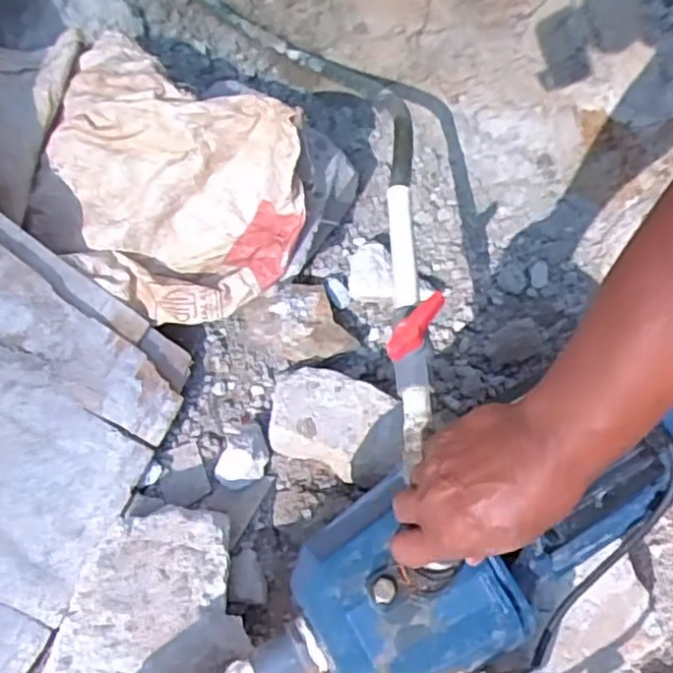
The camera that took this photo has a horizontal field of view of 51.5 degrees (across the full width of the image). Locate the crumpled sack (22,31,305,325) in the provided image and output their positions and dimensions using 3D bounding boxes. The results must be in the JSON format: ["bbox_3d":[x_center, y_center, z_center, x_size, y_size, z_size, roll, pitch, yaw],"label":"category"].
[{"bbox_3d":[-0.232,-0.197,0.825,0.381,0.166,0.267,37,61,22],"label":"crumpled sack"}]

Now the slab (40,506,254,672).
[{"bbox_3d":[-0.174,0.266,0.704,0.186,0.039,0.204,6,55,2],"label":"slab"}]

